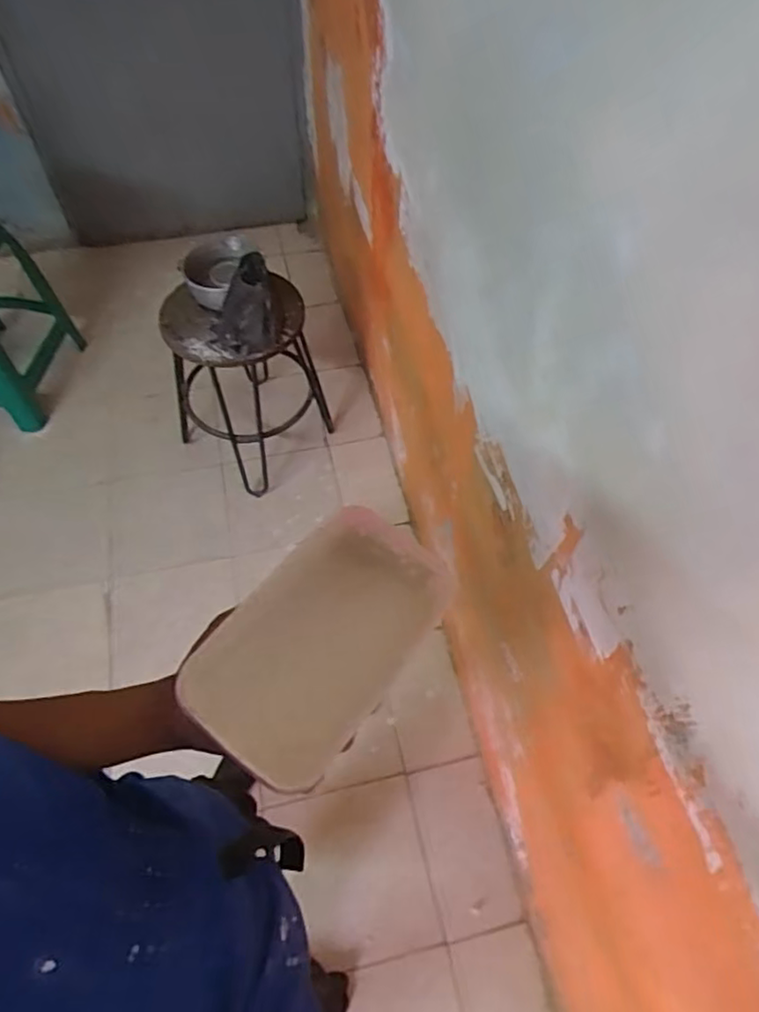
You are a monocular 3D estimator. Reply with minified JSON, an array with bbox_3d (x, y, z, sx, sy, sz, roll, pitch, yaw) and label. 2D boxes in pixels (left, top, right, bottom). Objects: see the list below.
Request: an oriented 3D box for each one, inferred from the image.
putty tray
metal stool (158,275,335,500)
[{"bbox_3d":[-0.035,0.089,0.439,0.103,0.055,0.182,31,62,18],"label":"putty tray"},{"bbox_3d":[-0.324,-0.341,1.550,0.306,0.527,0.316,39,64,22],"label":"metal stool"}]

